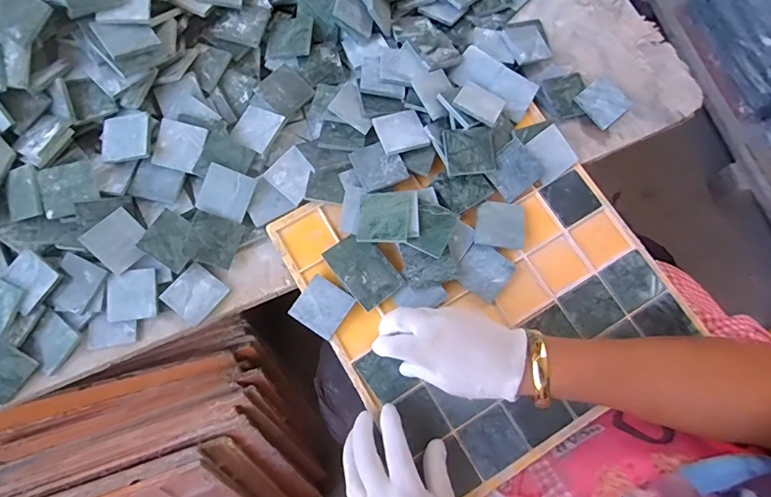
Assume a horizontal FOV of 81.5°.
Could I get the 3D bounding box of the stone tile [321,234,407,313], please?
[{"bbox_3d":[-0.023,0.019,0.447,0.048,0.010,0.075,-39,73,-12],"label":"stone tile"}]

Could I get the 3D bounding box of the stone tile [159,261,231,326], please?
[{"bbox_3d":[-0.190,0.044,0.446,0.048,0.012,0.048,37,75,14],"label":"stone tile"}]

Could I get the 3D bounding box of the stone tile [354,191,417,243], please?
[{"bbox_3d":[0.000,-0.032,0.439,0.054,0.008,0.050,0,77,11],"label":"stone tile"}]

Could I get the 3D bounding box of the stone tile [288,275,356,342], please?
[{"bbox_3d":[-0.062,0.057,0.442,0.049,0.009,0.049,33,74,13],"label":"stone tile"}]

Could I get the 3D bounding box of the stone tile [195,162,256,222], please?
[{"bbox_3d":[-0.163,-0.057,0.457,0.048,0.006,0.048,20,89,-12],"label":"stone tile"}]

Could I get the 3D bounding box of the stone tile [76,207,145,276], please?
[{"bbox_3d":[-0.259,-0.007,0.435,0.049,0.004,0.049,-44,111,-13],"label":"stone tile"}]

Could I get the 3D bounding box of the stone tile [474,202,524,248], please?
[{"bbox_3d":[0.119,-0.025,0.461,0.049,0.005,0.049,8,70,5],"label":"stone tile"}]

